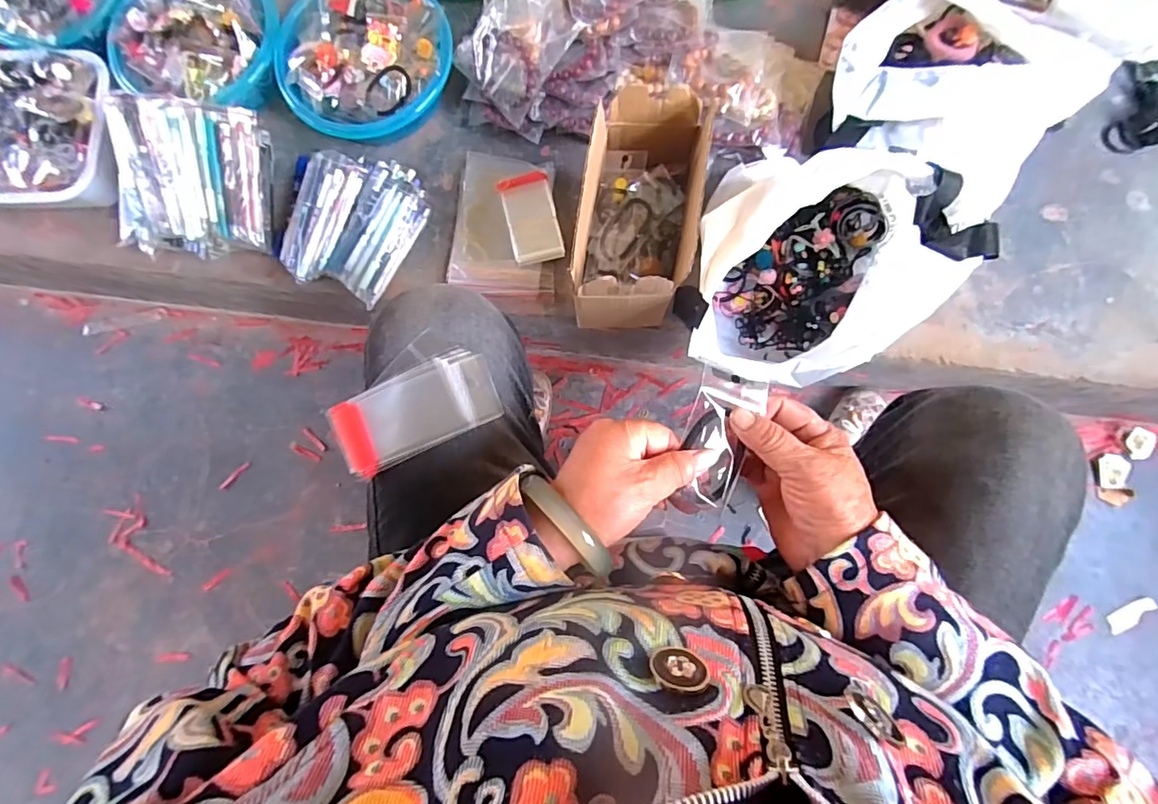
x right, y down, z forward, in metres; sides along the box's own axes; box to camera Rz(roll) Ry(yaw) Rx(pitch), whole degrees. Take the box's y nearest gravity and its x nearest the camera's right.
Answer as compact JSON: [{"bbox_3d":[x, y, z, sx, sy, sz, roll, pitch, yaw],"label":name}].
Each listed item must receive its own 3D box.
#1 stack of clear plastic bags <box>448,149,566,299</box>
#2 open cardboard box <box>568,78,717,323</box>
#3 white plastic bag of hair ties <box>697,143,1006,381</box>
[{"bbox_3d":[-0.092,-0.230,0.695,0.139,0.019,0.187,7,81,4],"label":"stack of clear plastic bags"},{"bbox_3d":[0.063,-0.205,0.588,0.103,0.153,0.213,8,81,5],"label":"open cardboard box"},{"bbox_3d":[0.257,-0.137,0.580,0.288,0.198,0.208,-18,80,1],"label":"white plastic bag of hair ties"}]

